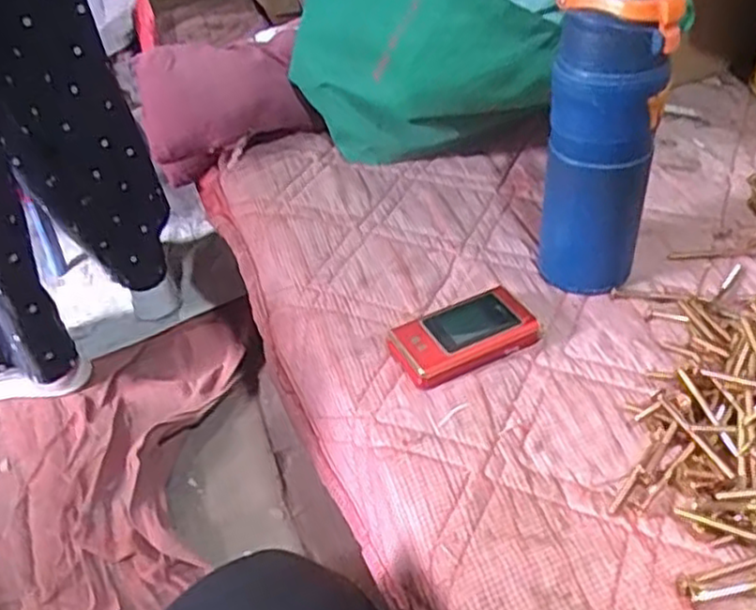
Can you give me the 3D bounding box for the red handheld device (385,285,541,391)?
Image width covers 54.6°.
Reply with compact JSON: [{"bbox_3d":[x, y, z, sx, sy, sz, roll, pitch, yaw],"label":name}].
[{"bbox_3d":[0.064,0.022,0.544,0.102,0.022,0.059,-22,41,-17],"label":"red handheld device"}]

